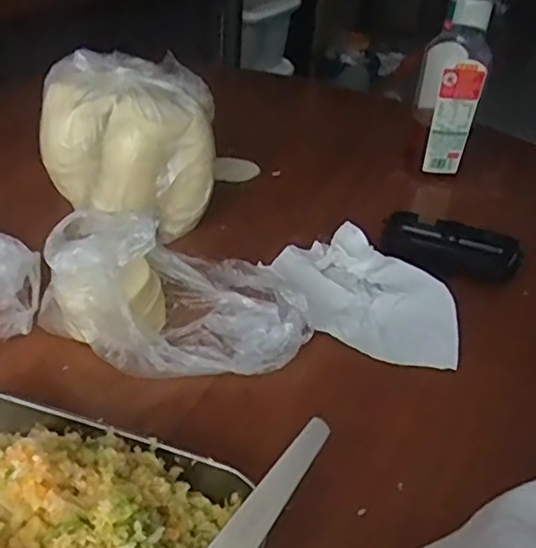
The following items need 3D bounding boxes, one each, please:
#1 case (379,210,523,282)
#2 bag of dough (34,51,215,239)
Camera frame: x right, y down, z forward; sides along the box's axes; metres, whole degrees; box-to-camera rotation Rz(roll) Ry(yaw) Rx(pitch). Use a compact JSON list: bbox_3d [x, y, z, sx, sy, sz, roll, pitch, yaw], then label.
[{"bbox_3d":[0.155,-0.023,0.539,0.111,0.033,0.040,17,36,17],"label":"case"},{"bbox_3d":[-0.111,-0.099,0.521,0.140,0.125,0.107,-4,37,-15],"label":"bag of dough"}]

